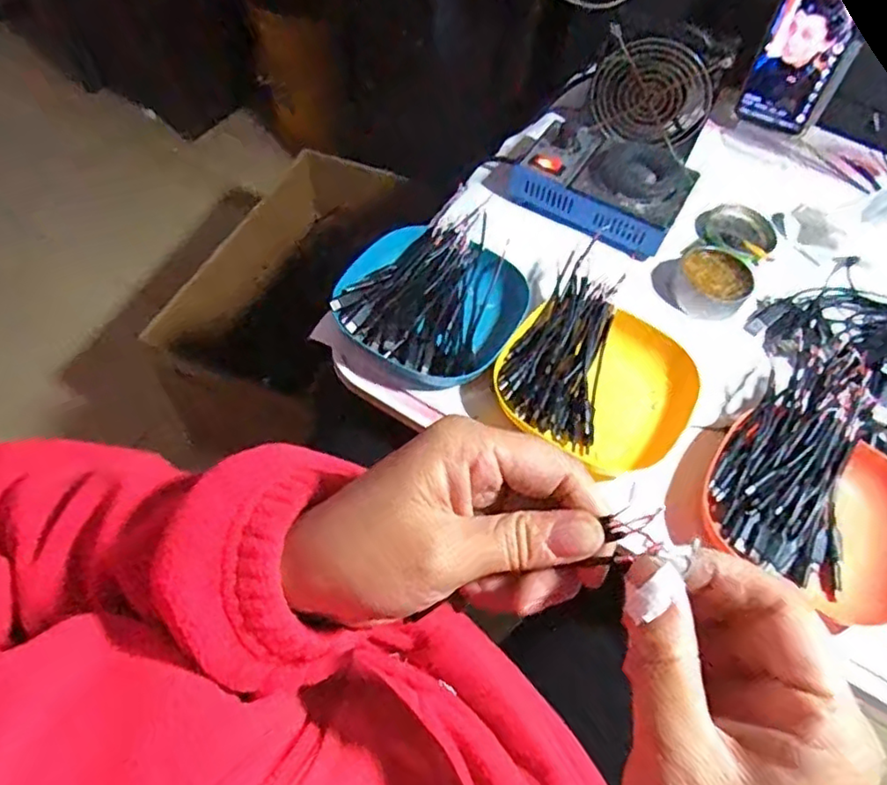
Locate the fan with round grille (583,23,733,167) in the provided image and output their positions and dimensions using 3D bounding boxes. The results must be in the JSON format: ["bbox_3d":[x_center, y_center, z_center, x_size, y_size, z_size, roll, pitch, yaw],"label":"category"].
[{"bbox_3d":[0.208,-0.297,0.623,0.110,0.110,0.030,14,58,5],"label":"fan with round grille"}]

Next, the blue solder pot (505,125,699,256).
[{"bbox_3d":[0.147,-0.196,0.579,0.151,0.050,0.095,29,60,13],"label":"blue solder pot"}]

